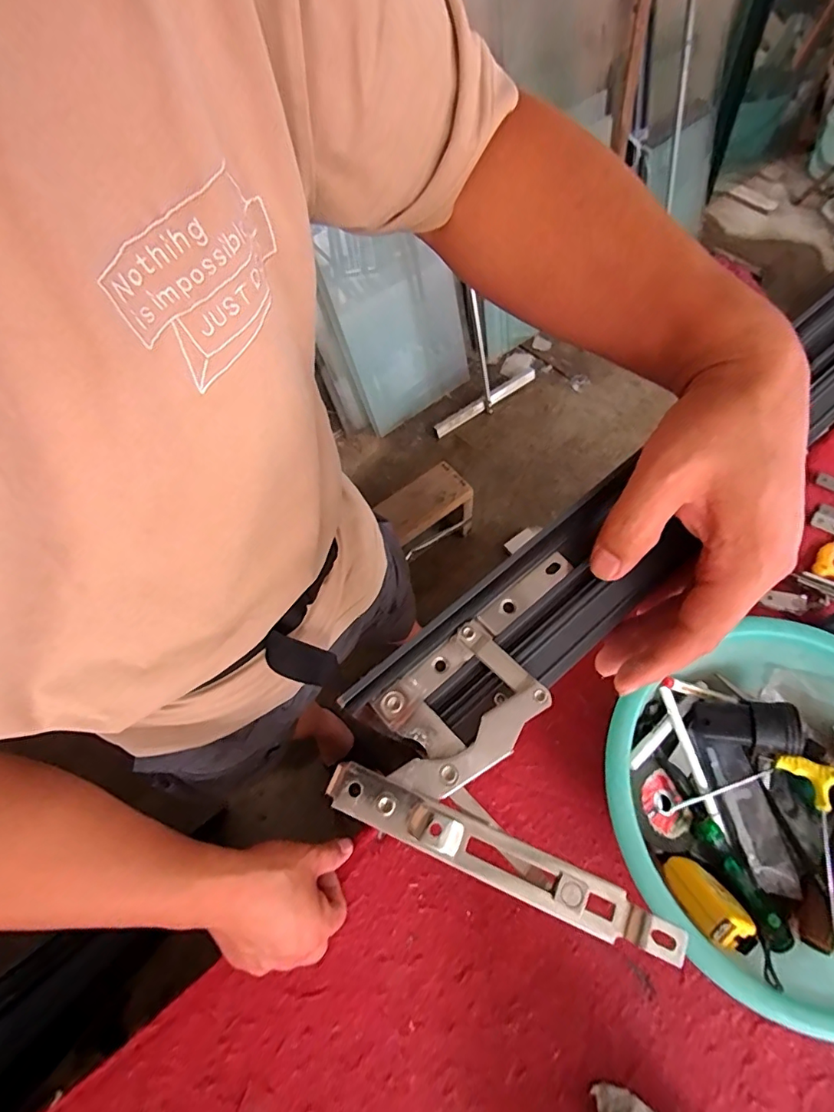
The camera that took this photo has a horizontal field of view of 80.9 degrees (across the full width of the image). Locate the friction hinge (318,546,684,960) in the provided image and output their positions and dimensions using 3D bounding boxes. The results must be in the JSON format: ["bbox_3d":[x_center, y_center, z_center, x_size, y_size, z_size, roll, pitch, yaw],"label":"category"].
[{"bbox_3d":[0.061,0.075,0.243,0.152,0.015,0.159,20,67,14],"label":"friction hinge"}]

